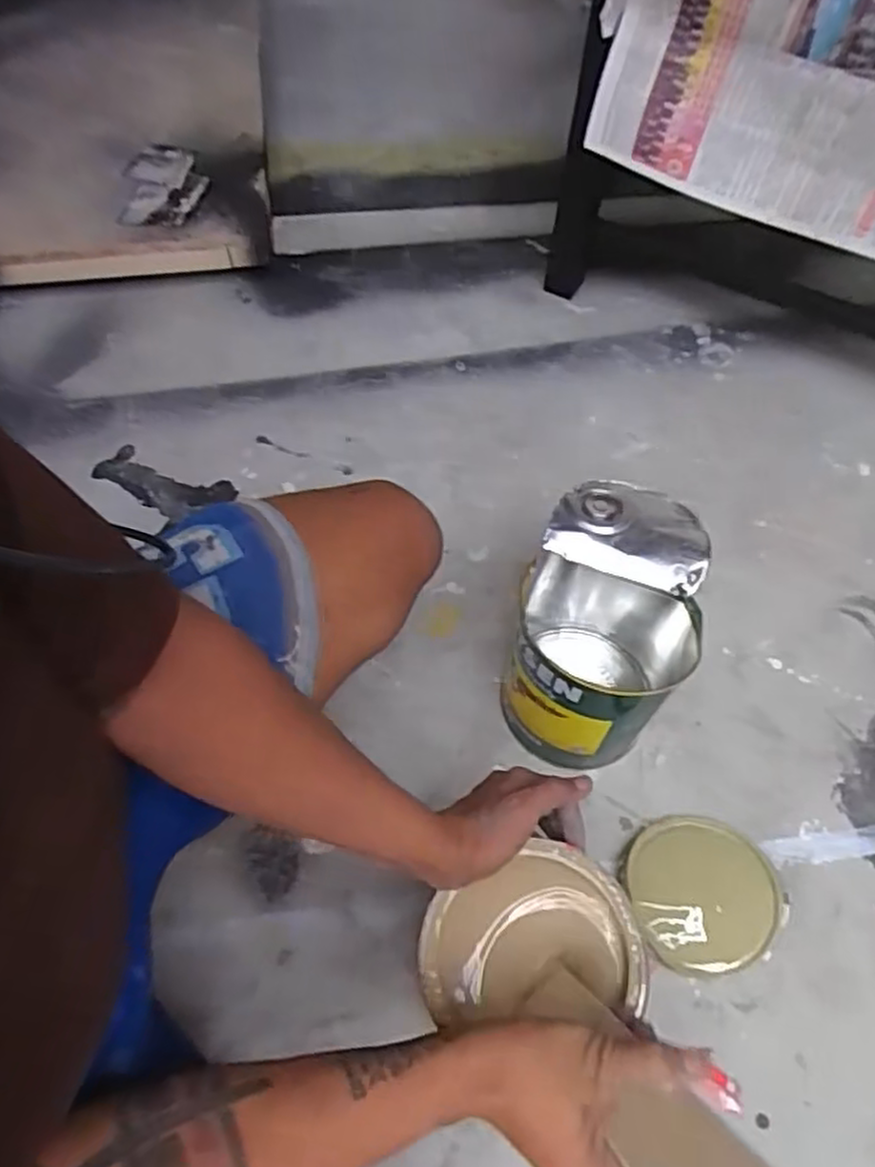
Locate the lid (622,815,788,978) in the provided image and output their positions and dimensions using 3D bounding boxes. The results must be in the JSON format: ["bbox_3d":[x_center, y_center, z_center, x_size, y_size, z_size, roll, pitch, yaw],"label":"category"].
[{"bbox_3d":[0.261,0.310,0.749,0.148,0.015,0.144,-3,62,6],"label":"lid"}]

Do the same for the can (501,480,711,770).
[{"bbox_3d":[0.171,0.051,0.792,0.155,0.211,0.233,20,61,10],"label":"can"}]

